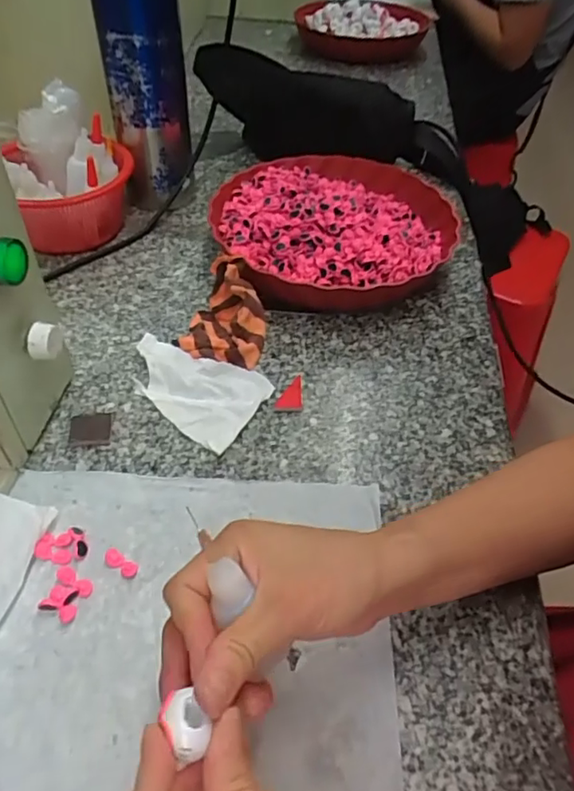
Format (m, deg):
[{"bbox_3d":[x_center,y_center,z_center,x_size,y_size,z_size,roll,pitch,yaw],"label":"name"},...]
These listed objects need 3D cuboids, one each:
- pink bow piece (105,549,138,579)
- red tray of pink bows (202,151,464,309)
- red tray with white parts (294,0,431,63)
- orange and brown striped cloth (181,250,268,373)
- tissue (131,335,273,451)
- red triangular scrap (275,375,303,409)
[{"bbox_3d":[-0.106,0.106,0.368,0.026,0.004,0.012,34,51,23],"label":"pink bow piece"},{"bbox_3d":[0.046,-0.168,0.600,0.236,0.061,0.245,6,46,2],"label":"red tray of pink bows"},{"bbox_3d":[0.141,-0.658,1.059,0.242,0.061,0.240,1,46,-6],"label":"red tray with white parts"},{"bbox_3d":[-0.052,-0.073,0.506,0.070,0.048,0.096,7,46,3],"label":"orange and brown striped cloth"},{"bbox_3d":[-0.079,-0.011,0.474,0.125,0.012,0.079,26,50,20],"label":"tissue"},{"bbox_3d":[0.003,-0.005,0.476,0.020,0.006,0.038,5,46,1],"label":"red triangular scrap"}]

